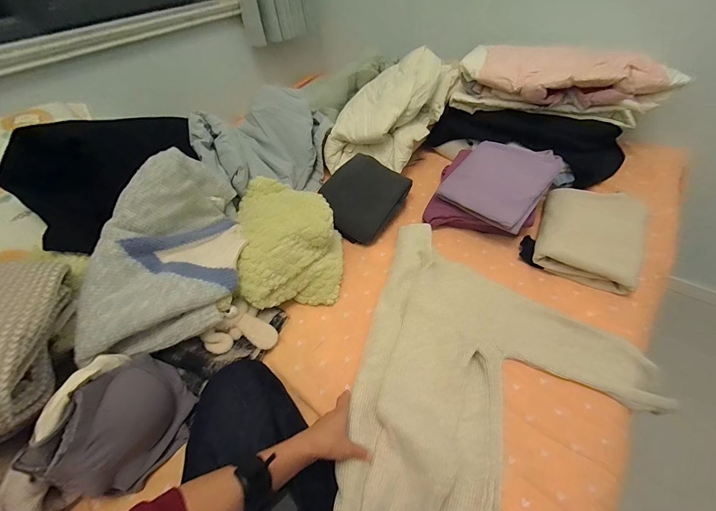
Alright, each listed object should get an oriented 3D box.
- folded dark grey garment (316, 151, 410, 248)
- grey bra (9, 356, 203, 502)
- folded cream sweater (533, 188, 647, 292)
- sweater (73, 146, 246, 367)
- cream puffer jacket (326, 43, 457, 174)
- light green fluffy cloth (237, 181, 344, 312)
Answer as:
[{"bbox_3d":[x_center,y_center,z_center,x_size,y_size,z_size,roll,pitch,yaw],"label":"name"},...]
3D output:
[{"bbox_3d":[0.013,-0.164,0.871,0.203,0.061,0.255,35,73,7],"label":"folded dark grey garment"},{"bbox_3d":[-0.375,0.273,0.506,0.070,0.214,0.194,-10,41,24],"label":"grey bra"},{"bbox_3d":[0.544,-0.058,0.724,0.202,0.086,0.249,21,53,22],"label":"folded cream sweater"},{"bbox_3d":[-0.390,-0.037,0.626,0.264,0.176,0.407,-13,48,-7],"label":"sweater"},{"bbox_3d":[0.111,-0.477,0.992,0.276,0.219,0.450,28,56,27],"label":"cream puffer jacket"},{"bbox_3d":[-0.171,-0.051,0.761,0.232,0.156,0.358,-13,48,-7],"label":"light green fluffy cloth"}]

